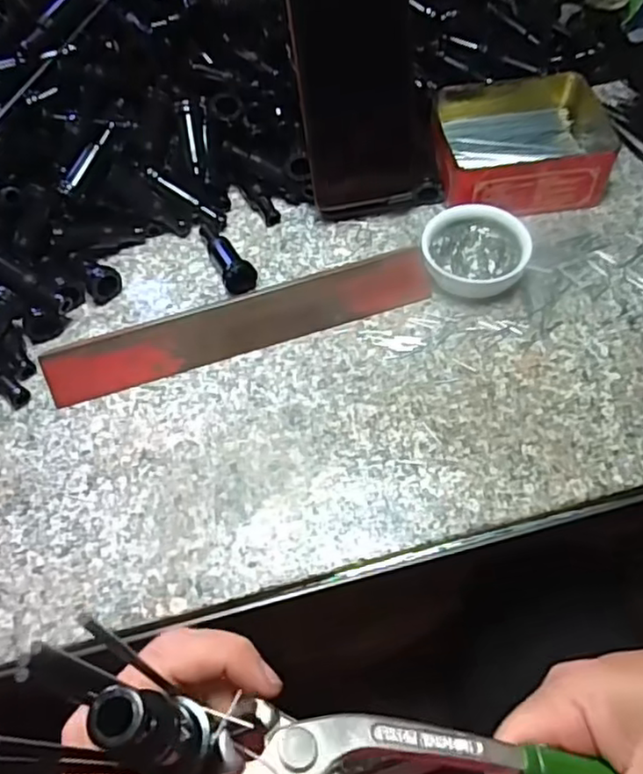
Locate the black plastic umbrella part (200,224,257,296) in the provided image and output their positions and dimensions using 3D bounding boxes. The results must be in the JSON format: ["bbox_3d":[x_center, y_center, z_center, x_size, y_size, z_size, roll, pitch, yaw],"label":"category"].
[{"bbox_3d":[-0.068,-0.098,0.459,0.023,0.017,0.070,-23,60,-10],"label":"black plastic umbrella part"}]

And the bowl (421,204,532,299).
[{"bbox_3d":[0.105,-0.092,0.438,0.070,0.030,0.061,16,61,13],"label":"bowl"}]

